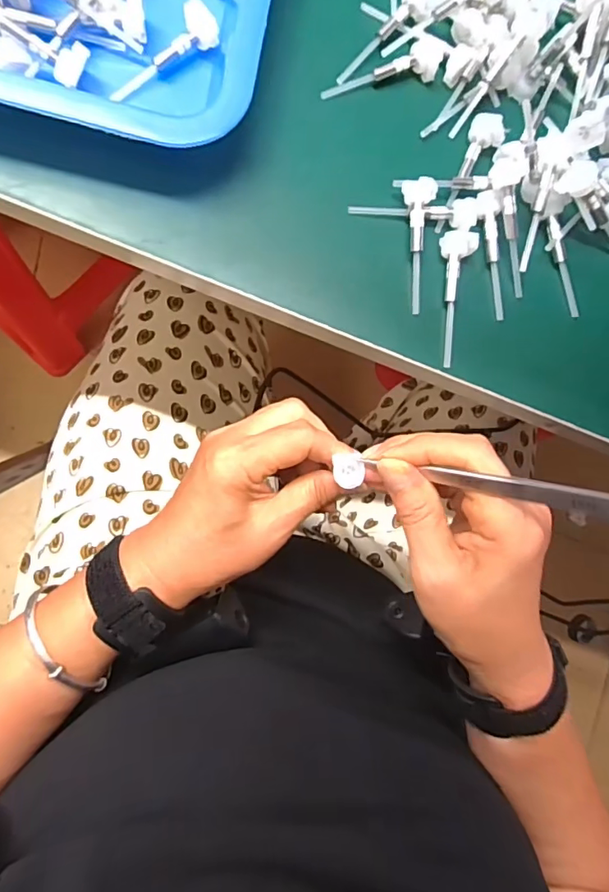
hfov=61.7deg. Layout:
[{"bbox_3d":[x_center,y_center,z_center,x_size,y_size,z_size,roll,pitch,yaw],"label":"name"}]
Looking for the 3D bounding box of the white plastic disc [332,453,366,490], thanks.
[{"bbox_3d":[0.023,0.013,0.276,0.015,0.008,0.019,3,89,-10],"label":"white plastic disc"}]

